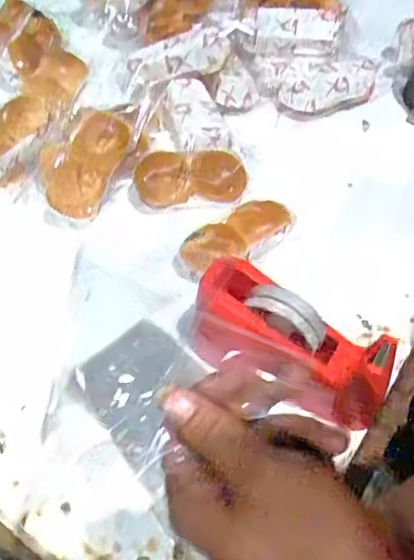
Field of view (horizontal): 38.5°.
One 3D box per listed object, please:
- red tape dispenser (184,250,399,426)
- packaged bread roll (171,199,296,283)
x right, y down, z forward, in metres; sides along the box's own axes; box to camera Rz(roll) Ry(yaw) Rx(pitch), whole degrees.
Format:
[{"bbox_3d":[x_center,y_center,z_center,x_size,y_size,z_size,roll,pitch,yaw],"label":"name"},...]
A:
[{"bbox_3d":[0.077,0.057,0.570,0.198,0.097,0.069,25,57,20],"label":"red tape dispenser"},{"bbox_3d":[0.036,-0.050,0.686,0.147,0.036,0.058,-24,55,-16],"label":"packaged bread roll"}]

